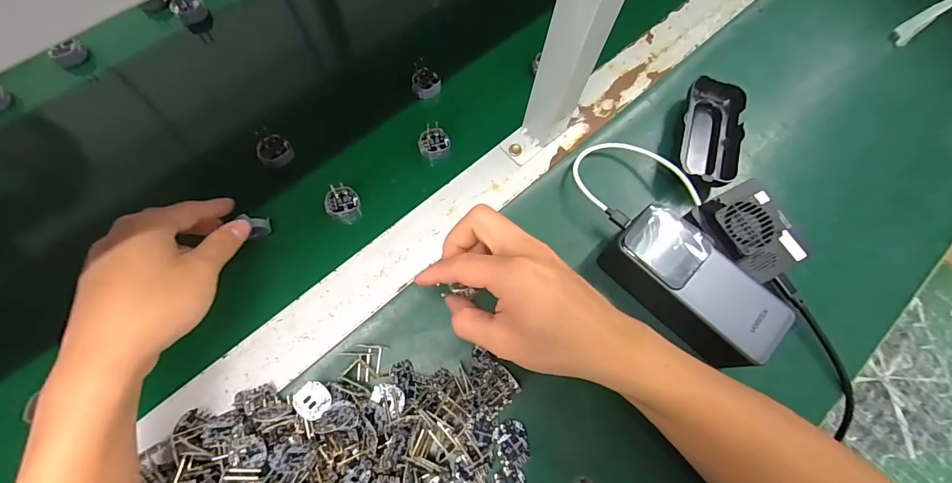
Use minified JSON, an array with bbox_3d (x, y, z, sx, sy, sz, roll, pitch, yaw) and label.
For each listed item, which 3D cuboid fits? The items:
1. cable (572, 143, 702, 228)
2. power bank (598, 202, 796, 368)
[{"bbox_3d":[0.133,-0.054,0.364,0.082,0.026,0.089,1,72,-3],"label":"cable"},{"bbox_3d":[0.166,0.033,0.323,0.062,0.054,0.128,-38,77,-13],"label":"power bank"}]

